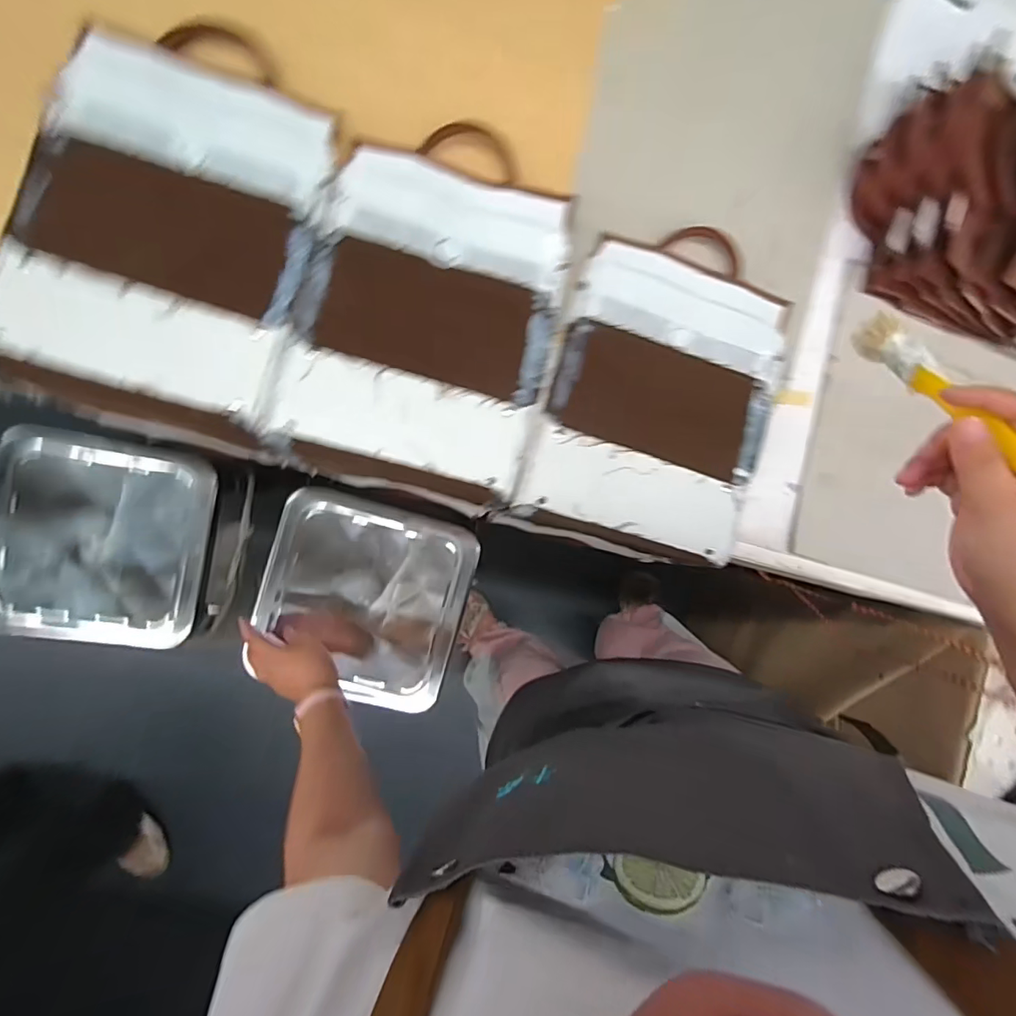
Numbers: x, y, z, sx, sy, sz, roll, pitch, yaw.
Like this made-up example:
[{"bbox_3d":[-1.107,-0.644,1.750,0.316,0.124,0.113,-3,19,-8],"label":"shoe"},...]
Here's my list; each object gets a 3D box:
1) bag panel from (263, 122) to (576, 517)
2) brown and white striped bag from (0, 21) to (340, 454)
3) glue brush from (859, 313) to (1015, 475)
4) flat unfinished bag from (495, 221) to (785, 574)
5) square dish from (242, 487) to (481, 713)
[{"bbox_3d":[-0.078,-0.189,0.514,0.246,0.008,0.345,14,88,-9],"label":"bag panel"},{"bbox_3d":[-0.316,-0.260,0.465,0.243,0.028,0.359,14,88,-9],"label":"brown and white striped bag"},{"bbox_3d":[0.274,-0.072,0.321,0.016,0.029,0.151,0,48,-9],"label":"glue brush"},{"bbox_3d":[0.169,-0.118,0.562,0.248,0.016,0.343,16,87,-9],"label":"flat unfinished bag"},{"bbox_3d":[-0.208,0.135,0.752,0.284,0.037,0.279,16,88,-9],"label":"square dish"}]

